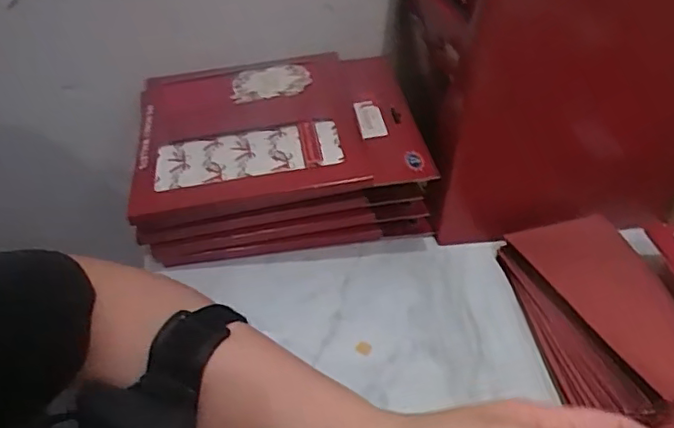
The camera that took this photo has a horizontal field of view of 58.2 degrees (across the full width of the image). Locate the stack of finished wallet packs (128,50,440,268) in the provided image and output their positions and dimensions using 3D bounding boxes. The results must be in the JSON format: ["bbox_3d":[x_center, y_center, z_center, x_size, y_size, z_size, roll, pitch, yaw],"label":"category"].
[{"bbox_3d":[-0.051,-0.052,0.541,0.238,0.099,0.193,-5,40,-10],"label":"stack of finished wallet packs"}]

